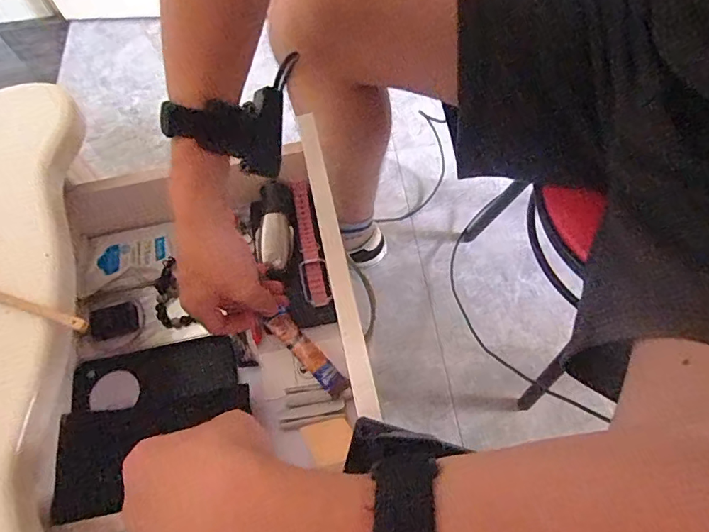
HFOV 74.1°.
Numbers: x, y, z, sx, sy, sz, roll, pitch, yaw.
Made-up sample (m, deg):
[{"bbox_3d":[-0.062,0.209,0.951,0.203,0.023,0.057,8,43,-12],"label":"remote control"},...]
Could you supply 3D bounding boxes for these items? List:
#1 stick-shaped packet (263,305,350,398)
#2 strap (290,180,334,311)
[{"bbox_3d":[-0.046,0.083,0.453,0.021,0.016,0.100,-42,83,-18],"label":"stick-shaped packet"},{"bbox_3d":[-0.053,-0.027,0.521,0.027,0.018,0.149,-14,63,-2],"label":"strap"}]

